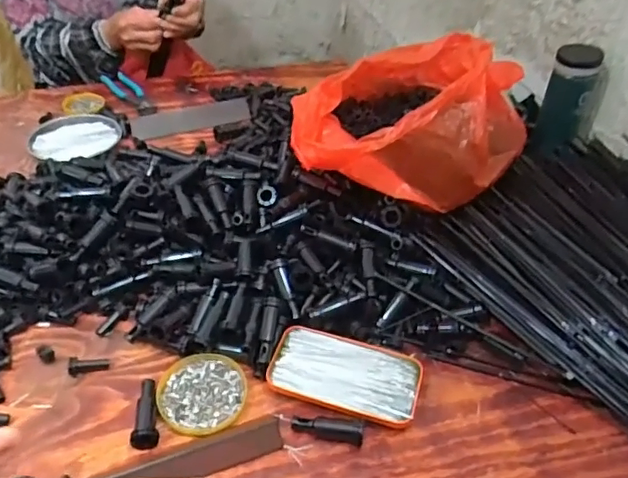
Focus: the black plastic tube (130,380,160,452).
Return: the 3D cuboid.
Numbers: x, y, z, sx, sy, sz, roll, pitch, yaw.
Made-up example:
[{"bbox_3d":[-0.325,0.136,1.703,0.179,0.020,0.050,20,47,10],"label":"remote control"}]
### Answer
[{"bbox_3d":[-0.157,0.161,0.519,0.022,0.018,0.070,-5,42,-9],"label":"black plastic tube"}]

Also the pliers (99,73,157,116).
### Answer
[{"bbox_3d":[-0.329,-0.259,0.990,0.051,0.017,0.185,-24,49,-26],"label":"pliers"}]

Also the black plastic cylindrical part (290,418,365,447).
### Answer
[{"bbox_3d":[0.013,0.171,0.504,0.064,0.017,0.016,10,42,8],"label":"black plastic cylindrical part"}]

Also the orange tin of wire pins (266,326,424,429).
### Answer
[{"bbox_3d":[0.032,0.130,0.545,0.142,0.014,0.075,15,42,13],"label":"orange tin of wire pins"}]

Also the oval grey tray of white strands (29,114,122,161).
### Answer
[{"bbox_3d":[-0.373,-0.164,0.874,0.128,0.017,0.131,-11,43,-16],"label":"oval grey tray of white strands"}]

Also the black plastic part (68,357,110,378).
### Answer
[{"bbox_3d":[-0.224,0.126,0.556,0.037,0.012,0.016,1,40,-25],"label":"black plastic part"}]

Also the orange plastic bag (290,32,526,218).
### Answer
[{"bbox_3d":[0.122,-0.166,0.730,0.304,0.121,0.264,-2,41,-6],"label":"orange plastic bag"}]

